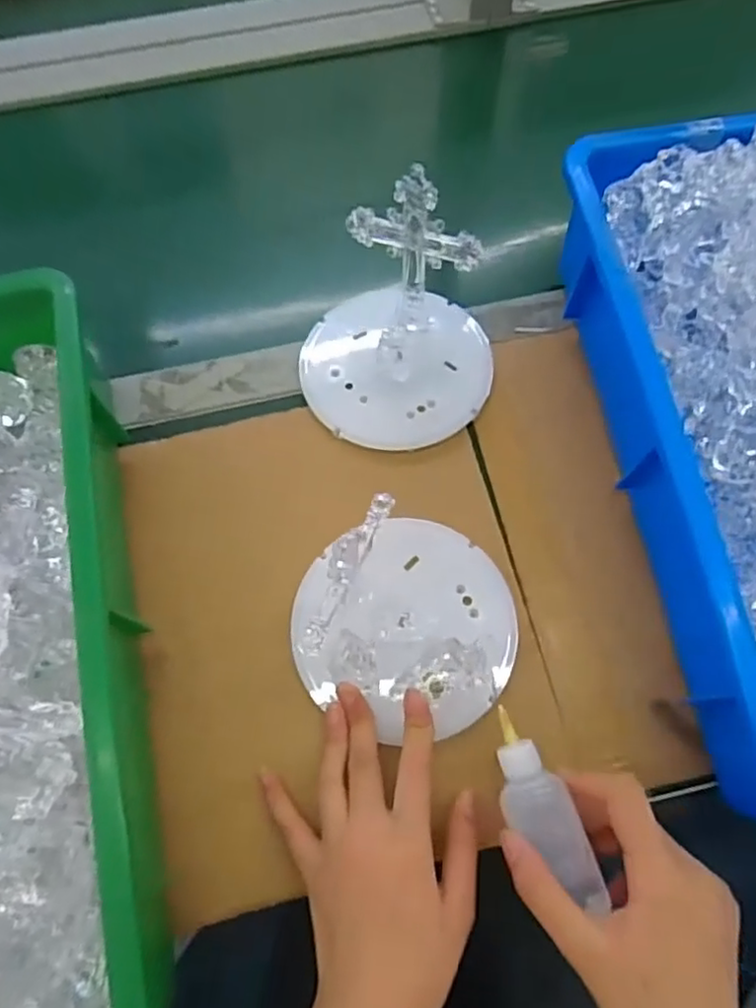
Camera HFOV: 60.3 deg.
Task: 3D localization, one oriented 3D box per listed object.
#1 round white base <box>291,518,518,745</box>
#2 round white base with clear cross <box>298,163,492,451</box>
[{"bbox_3d":[0.018,0.068,0.380,0.124,0.018,0.121,0,69,1],"label":"round white base"},{"bbox_3d":[0.012,-0.114,0.404,0.124,0.115,0.117,0,69,1],"label":"round white base with clear cross"}]

